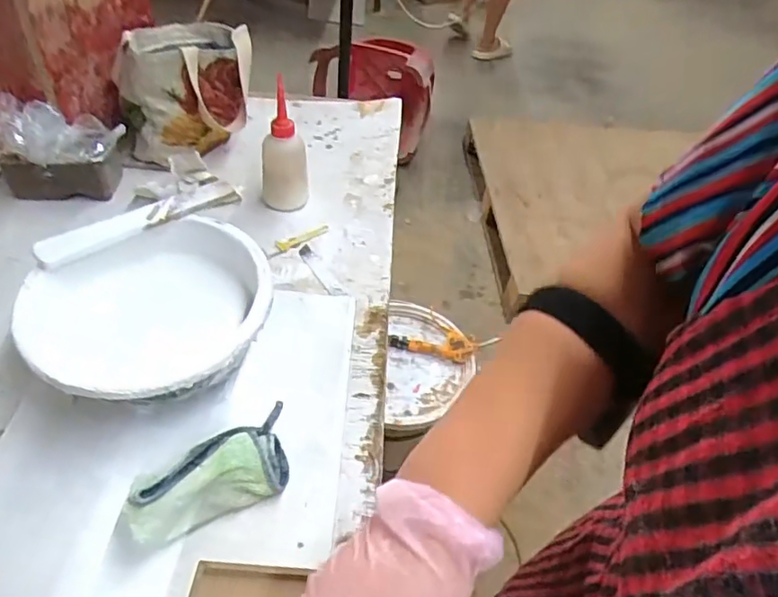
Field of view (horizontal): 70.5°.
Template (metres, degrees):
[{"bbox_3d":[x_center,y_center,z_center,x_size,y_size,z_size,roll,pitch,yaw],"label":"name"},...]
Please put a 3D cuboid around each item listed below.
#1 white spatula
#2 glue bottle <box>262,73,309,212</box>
[{"bbox_3d":[-0.251,-0.080,0.563,0.199,0.015,0.032,-30,56,-29],"label":"white spatula"},{"bbox_3d":[-0.141,-0.193,0.719,0.057,0.150,0.060,-9,48,-14],"label":"glue bottle"}]

